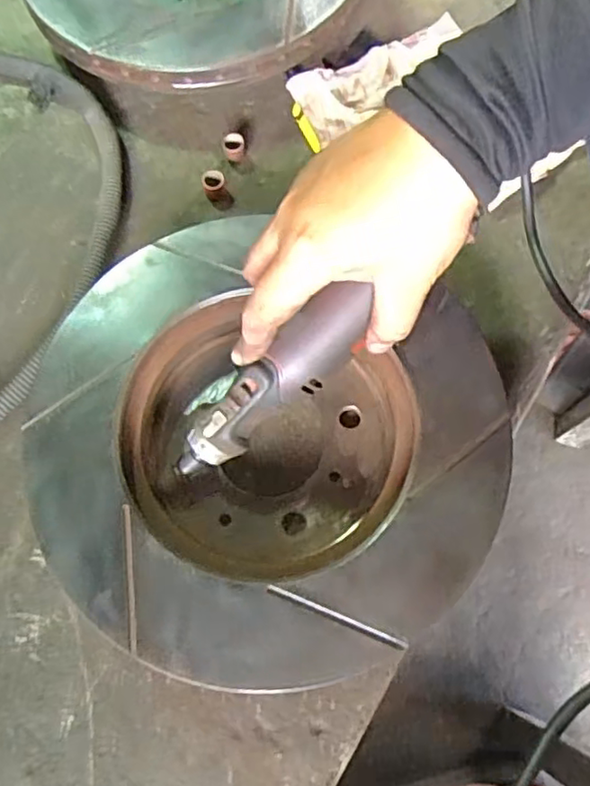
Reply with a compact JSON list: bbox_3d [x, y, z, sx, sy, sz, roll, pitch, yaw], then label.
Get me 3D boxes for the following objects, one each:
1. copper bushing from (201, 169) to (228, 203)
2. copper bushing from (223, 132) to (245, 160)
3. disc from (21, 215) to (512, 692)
[{"bbox_3d":[-0.055,-0.142,0.428,0.015,0.012,0.019,-16,73,-4],"label":"copper bushing"},{"bbox_3d":[-0.042,-0.171,0.435,0.015,0.014,0.017,-16,72,-3],"label":"copper bushing"},{"bbox_3d":[-0.019,0.032,0.346,0.244,0.047,0.223,-1,72,2],"label":"disc"}]

